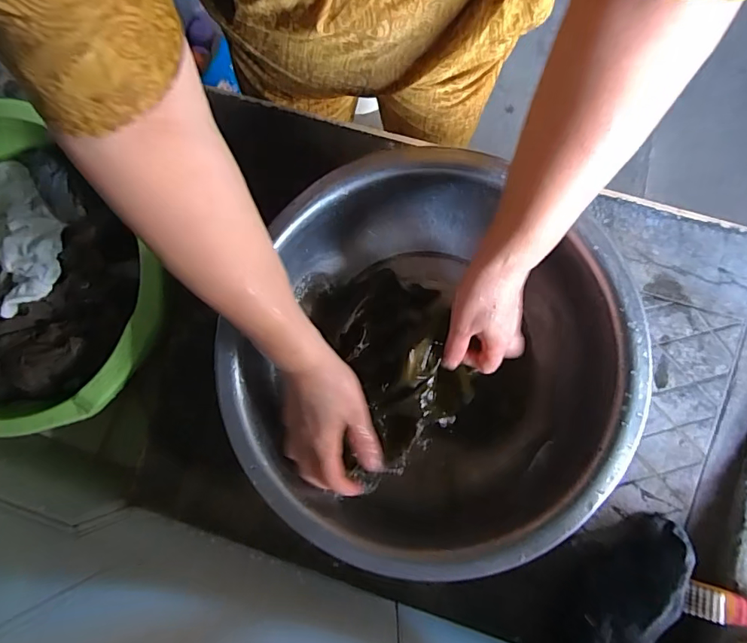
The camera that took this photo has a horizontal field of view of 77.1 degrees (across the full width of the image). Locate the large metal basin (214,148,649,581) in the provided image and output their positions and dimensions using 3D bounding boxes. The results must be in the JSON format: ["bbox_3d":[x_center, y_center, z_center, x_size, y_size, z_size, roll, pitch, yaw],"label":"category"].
[{"bbox_3d":[0.048,0.052,0.460,0.360,0.126,0.354,0,79,1],"label":"large metal basin"}]

